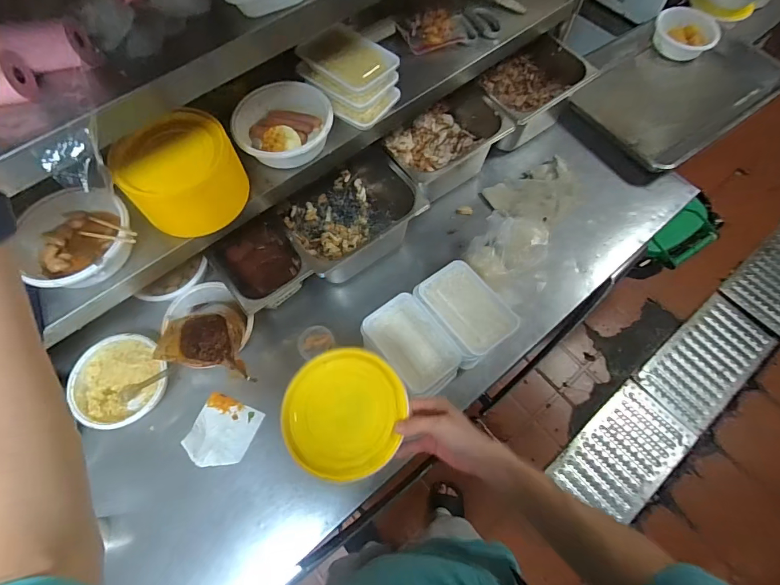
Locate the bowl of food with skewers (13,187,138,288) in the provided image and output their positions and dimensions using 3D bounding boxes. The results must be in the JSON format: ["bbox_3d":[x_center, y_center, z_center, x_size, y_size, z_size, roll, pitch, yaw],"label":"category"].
[{"bbox_3d":[-0.468,-0.078,0.623,0.165,0.060,0.160,0,67,0],"label":"bowl of food with skewers"}]

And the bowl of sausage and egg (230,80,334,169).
[{"bbox_3d":[-0.185,-0.295,0.728,0.164,0.051,0.164,0,67,0],"label":"bowl of sausage and egg"}]

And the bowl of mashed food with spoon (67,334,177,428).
[{"bbox_3d":[-0.508,0.164,0.781,0.158,0.048,0.166,0,67,0],"label":"bowl of mashed food with spoon"}]

